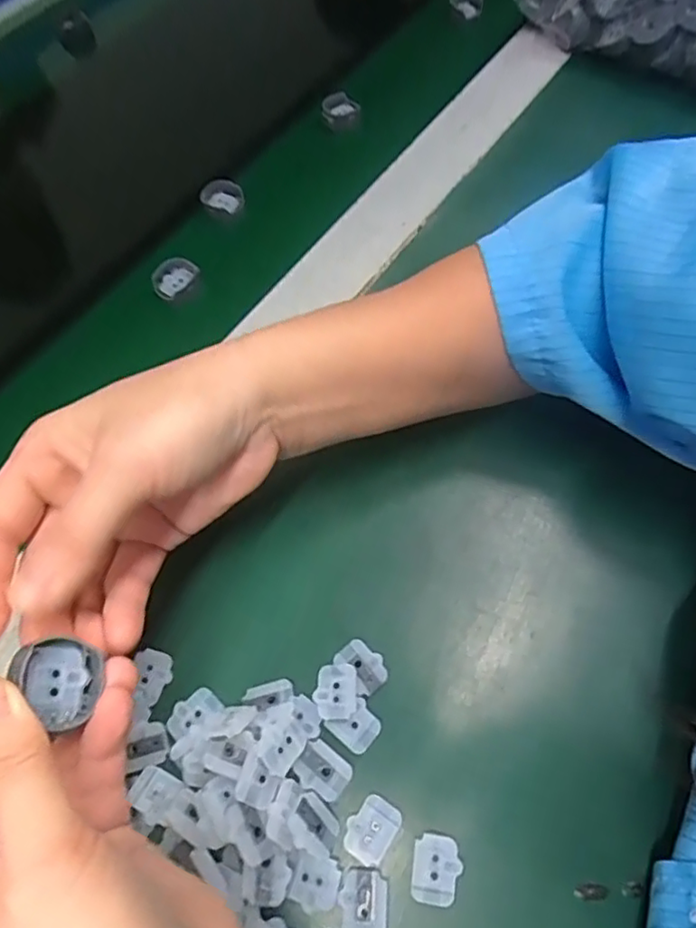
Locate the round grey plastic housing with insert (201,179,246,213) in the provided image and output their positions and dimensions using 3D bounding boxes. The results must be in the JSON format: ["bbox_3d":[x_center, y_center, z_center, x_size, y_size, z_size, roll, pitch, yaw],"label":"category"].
[{"bbox_3d":[-0.085,-0.182,0.412,0.029,0.012,0.018,2,62,5],"label":"round grey plastic housing with insert"}]

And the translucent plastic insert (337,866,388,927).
[{"bbox_3d":[0.005,0.157,0.217,0.017,0.004,0.022,2,62,5],"label":"translucent plastic insert"}]

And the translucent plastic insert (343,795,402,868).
[{"bbox_3d":[0.009,0.136,0.227,0.017,0.004,0.021,30,68,18],"label":"translucent plastic insert"}]

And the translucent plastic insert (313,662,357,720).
[{"bbox_3d":[-0.005,0.092,0.247,0.017,0.004,0.021,-1,62,3],"label":"translucent plastic insert"}]

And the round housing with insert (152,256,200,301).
[{"bbox_3d":[-0.110,-0.117,0.380,0.023,0.007,0.028,27,67,17],"label":"round housing with insert"}]

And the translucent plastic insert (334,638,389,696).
[{"bbox_3d":[0.006,0.085,0.255,0.016,0.004,0.022,-35,65,-14],"label":"translucent plastic insert"}]

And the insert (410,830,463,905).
[{"bbox_3d":[0.032,0.147,0.219,0.017,0.004,0.021,7,63,8],"label":"insert"}]

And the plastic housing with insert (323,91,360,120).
[{"bbox_3d":[-0.005,-0.265,0.448,0.027,0.014,0.020,-5,62,1],"label":"plastic housing with insert"}]

